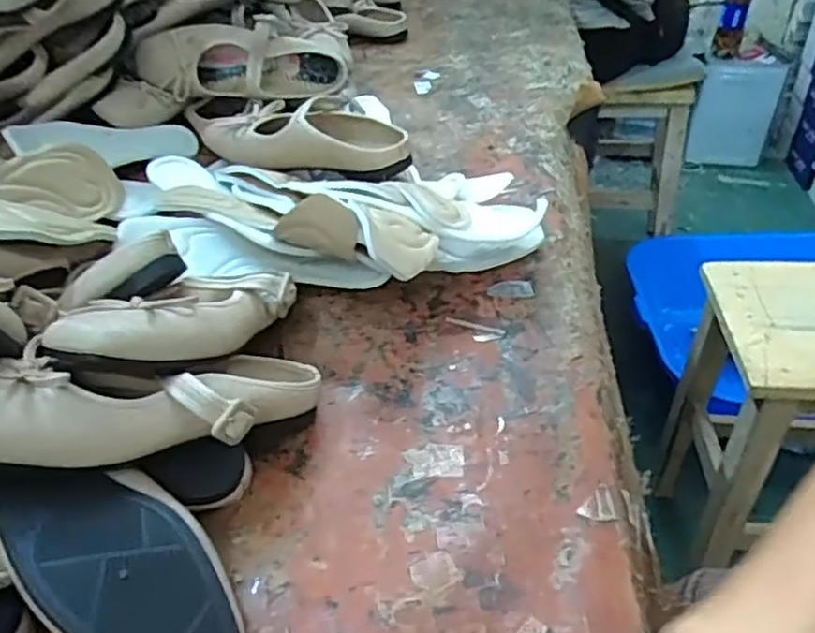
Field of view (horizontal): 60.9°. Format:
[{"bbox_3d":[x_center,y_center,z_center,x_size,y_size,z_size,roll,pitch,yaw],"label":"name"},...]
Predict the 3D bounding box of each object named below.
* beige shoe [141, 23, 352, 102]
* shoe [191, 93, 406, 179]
[{"bbox_3d":[-0.194,-0.301,0.815,0.239,0.076,0.070,-7,40,-5],"label":"beige shoe"},{"bbox_3d":[-0.117,-0.191,0.710,0.262,0.058,0.074,16,43,21],"label":"shoe"}]

